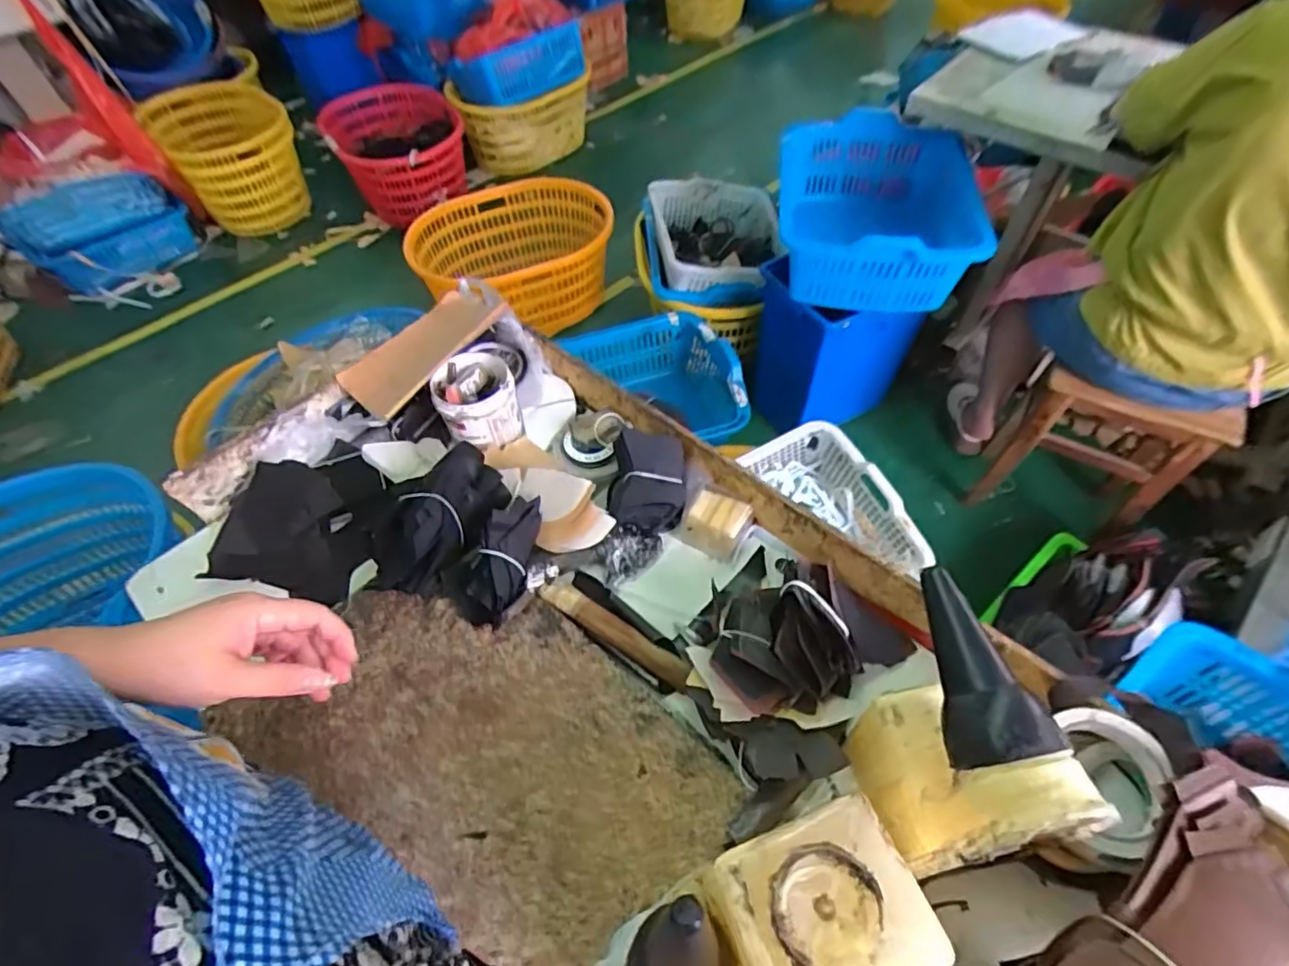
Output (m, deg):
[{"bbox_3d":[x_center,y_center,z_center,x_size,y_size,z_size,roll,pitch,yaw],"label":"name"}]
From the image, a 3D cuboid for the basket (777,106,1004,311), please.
[{"bbox_3d":[0.500,-0.585,1.387,0.386,0.231,0.486,6,55,6],"label":"basket"}]

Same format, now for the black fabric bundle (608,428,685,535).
[{"bbox_3d":[0.003,-0.001,0.694,0.085,0.066,0.104,-2,55,1],"label":"black fabric bundle"}]

